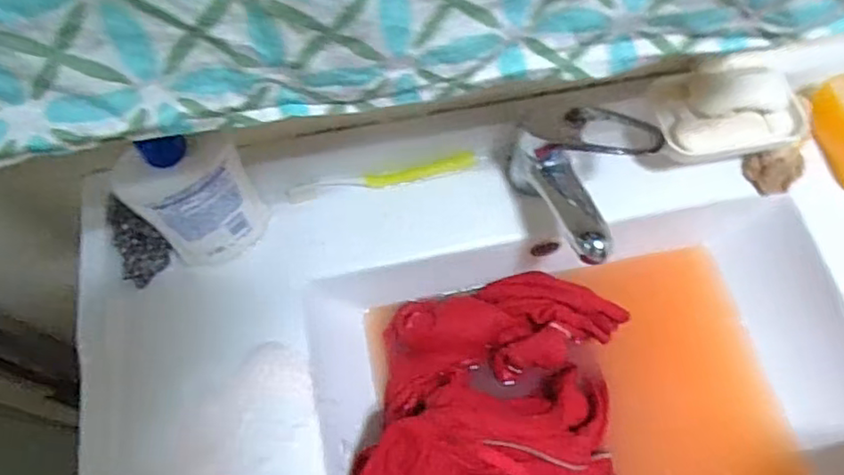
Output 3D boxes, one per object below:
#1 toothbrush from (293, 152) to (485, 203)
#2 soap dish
[{"bbox_3d":[-0.032,-0.059,0.605,0.189,0.020,0.012,-14,65,-6],"label":"toothbrush"},{"bbox_3d":[0.276,-0.117,0.571,0.135,0.027,0.083,-15,66,-7],"label":"soap dish"}]

